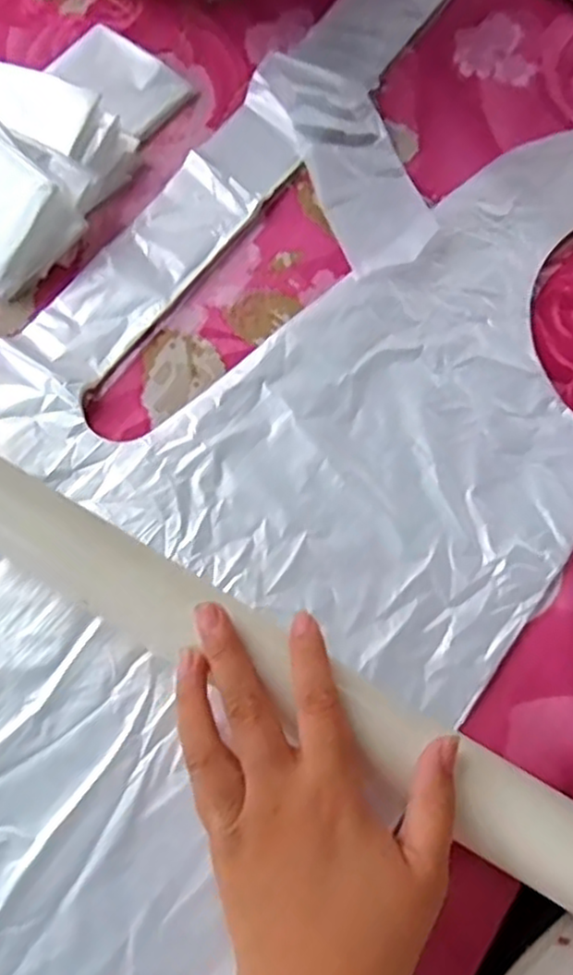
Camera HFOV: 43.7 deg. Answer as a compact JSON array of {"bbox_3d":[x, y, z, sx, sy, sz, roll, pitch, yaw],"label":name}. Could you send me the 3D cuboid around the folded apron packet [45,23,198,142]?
[{"bbox_3d":[-0.109,-0.262,0.458,0.084,0.009,0.068,34,72,9],"label":"folded apron packet"}]

